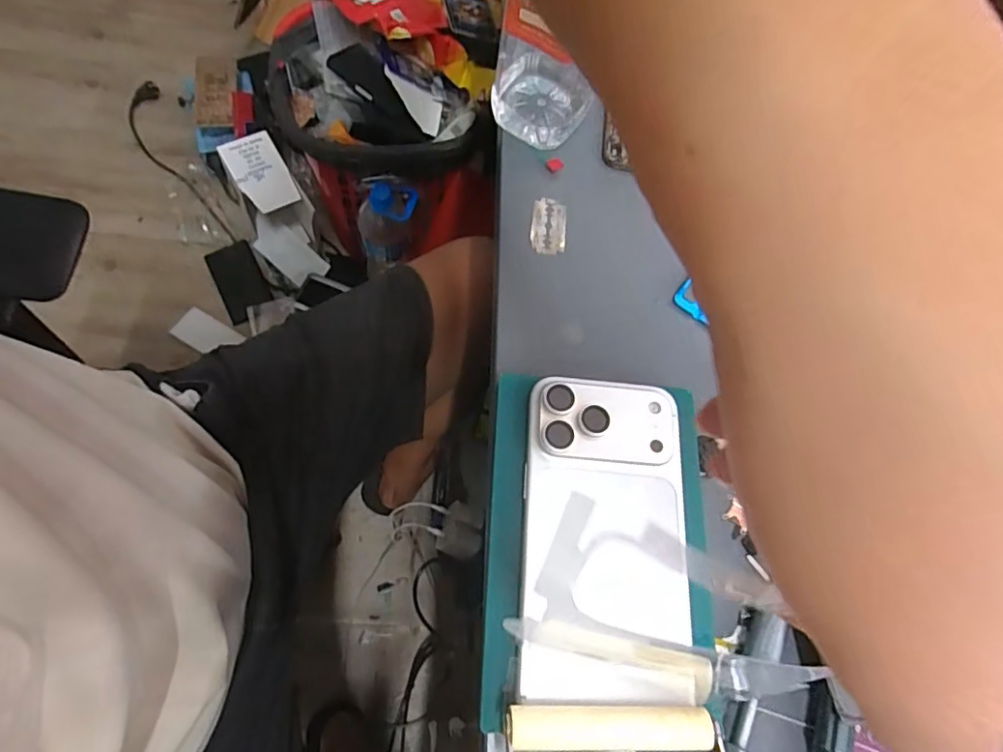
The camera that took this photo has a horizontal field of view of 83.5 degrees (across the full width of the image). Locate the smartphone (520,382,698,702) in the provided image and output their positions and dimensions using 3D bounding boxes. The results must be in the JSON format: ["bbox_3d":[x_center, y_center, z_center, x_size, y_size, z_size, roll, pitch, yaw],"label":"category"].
[{"bbox_3d":[0.050,0.073,0.267,0.078,0.011,0.144,3,73,-3],"label":"smartphone"}]

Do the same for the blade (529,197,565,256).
[{"bbox_3d":[0.030,-0.096,0.359,0.023,0.004,0.041,7,71,-12],"label":"blade"}]

